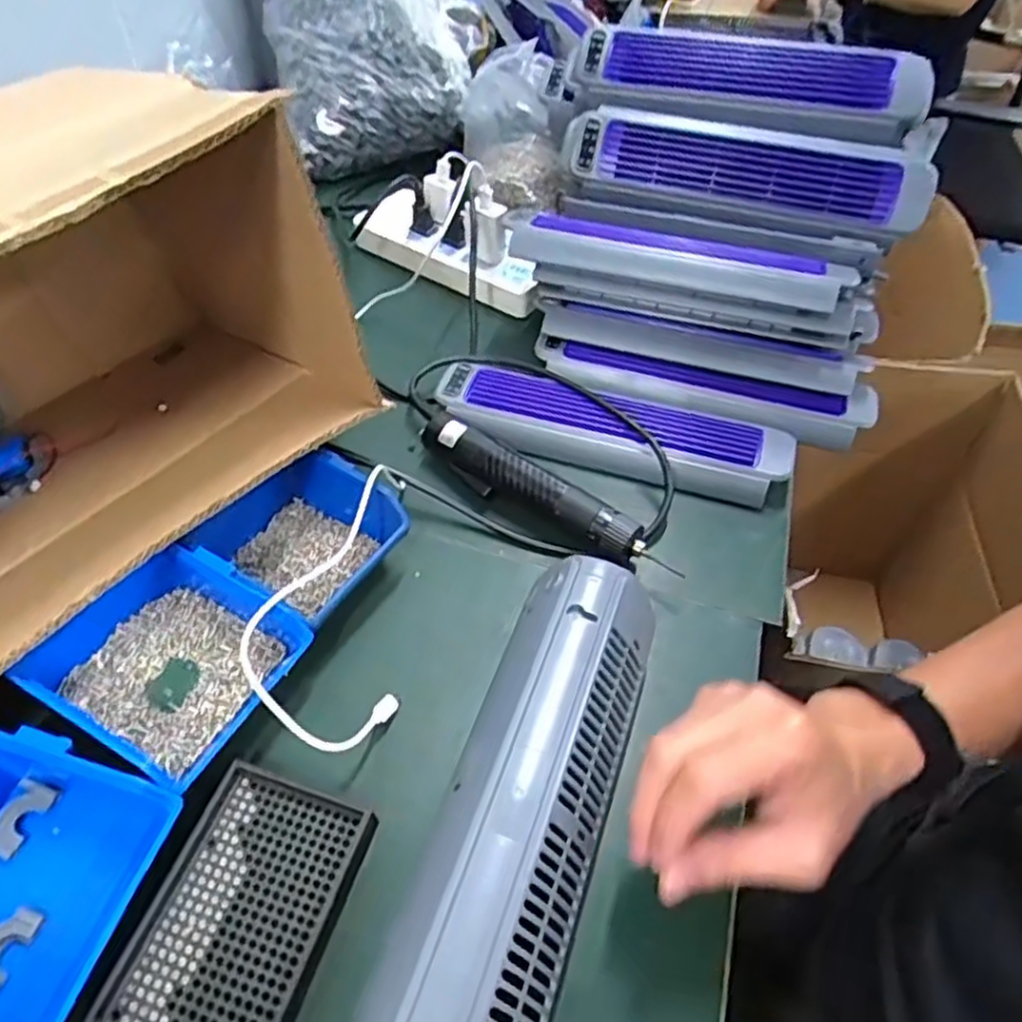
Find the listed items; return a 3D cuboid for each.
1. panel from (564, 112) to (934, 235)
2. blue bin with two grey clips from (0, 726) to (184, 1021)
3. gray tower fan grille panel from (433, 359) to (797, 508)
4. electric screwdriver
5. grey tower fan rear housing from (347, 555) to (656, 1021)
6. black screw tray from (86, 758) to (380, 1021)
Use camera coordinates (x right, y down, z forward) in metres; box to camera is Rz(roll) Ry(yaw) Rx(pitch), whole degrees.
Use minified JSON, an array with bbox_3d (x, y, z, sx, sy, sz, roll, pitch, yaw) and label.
[{"bbox_3d":[0.204,-0.294,0.620,0.304,0.061,0.035,12,19,5],"label":"panel"},{"bbox_3d":[-0.259,0.188,0.372,0.144,0.071,0.121,13,51,9],"label":"blue bin with two grey clips"},{"bbox_3d":[0.084,-0.074,0.612,0.293,0.020,0.077,14,52,9],"label":"gray tower fan grille panel"},{"bbox_3d":[0.018,-0.014,0.555,0.222,0.029,0.039,33,57,23],"label":"electric screwdriver"},{"bbox_3d":[0.005,0.164,0.384,0.088,0.088,0.303,17,52,12],"label":"grey tower fan rear housing"},{"bbox_3d":[-0.141,0.212,0.382,0.090,0.020,0.133,15,52,11],"label":"black screw tray"}]

